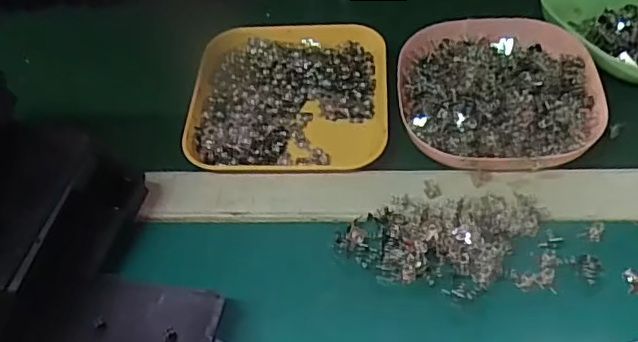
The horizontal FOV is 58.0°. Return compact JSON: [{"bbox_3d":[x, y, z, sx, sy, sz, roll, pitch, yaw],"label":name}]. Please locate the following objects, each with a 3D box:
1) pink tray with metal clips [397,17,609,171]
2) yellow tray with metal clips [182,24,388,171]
[{"bbox_3d":[0.128,-0.059,0.411,0.135,0.025,0.142,-1,53,4],"label":"pink tray with metal clips"},{"bbox_3d":[-0.022,-0.060,0.439,0.145,0.015,0.140,-2,53,4],"label":"yellow tray with metal clips"}]

